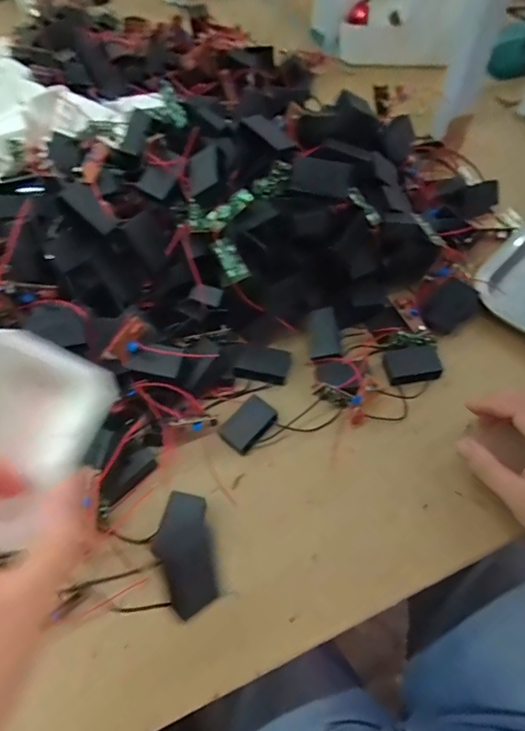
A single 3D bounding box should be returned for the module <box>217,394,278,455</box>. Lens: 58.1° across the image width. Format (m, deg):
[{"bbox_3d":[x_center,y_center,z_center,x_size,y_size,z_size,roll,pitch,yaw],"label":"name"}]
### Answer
[{"bbox_3d":[-0.012,0.050,0.410,0.031,0.013,0.048,38,66,22],"label":"module"}]

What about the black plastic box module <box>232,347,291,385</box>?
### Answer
[{"bbox_3d":[0.000,0.000,0.440,0.049,0.012,0.030,8,58,7],"label":"black plastic box module"}]

